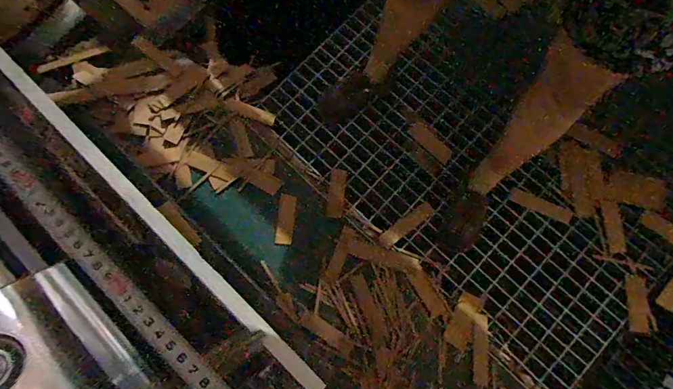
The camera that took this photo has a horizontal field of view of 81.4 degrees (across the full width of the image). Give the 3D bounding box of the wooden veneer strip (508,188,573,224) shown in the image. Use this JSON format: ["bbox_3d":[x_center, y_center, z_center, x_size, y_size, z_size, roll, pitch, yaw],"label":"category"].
[{"bbox_3d":[0.531,0.028,1.023,0.157,0.009,0.036,25,90,12],"label":"wooden veneer strip"}]

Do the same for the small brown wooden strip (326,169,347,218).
[{"bbox_3d":[-0.001,-0.004,1.087,0.043,0.004,0.136,7,77,2],"label":"small brown wooden strip"}]

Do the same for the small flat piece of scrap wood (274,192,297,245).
[{"bbox_3d":[-0.138,0.067,1.066,0.045,0.005,0.137,7,73,-3],"label":"small flat piece of scrap wood"}]

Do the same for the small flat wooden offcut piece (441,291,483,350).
[{"bbox_3d":[0.317,0.314,0.979,0.059,0.015,0.132,27,84,10],"label":"small flat wooden offcut piece"}]

